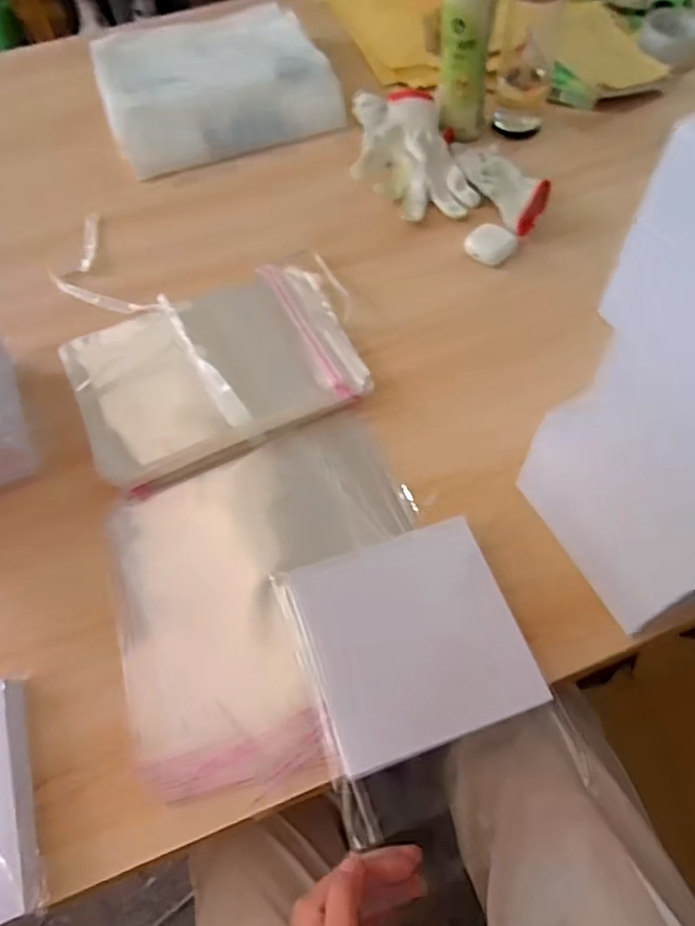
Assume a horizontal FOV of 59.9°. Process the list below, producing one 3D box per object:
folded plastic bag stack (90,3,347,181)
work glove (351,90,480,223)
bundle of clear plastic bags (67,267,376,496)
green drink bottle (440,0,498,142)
[{"bbox_3d":[-0.193,-0.549,0.855,0.304,0.065,0.299,-18,59,-8],"label":"folded plastic bag stack"},{"bbox_3d":[0.067,-0.392,0.754,0.130,0.052,0.226,-15,58,-6],"label":"work glove"},{"bbox_3d":[-0.126,-0.100,0.593,0.274,0.042,0.207,-23,60,-11],"label":"bundle of clear plastic bags"},{"bbox_3d":[0.142,-0.501,0.720,0.064,0.203,0.051,9,59,8],"label":"green drink bottle"}]

